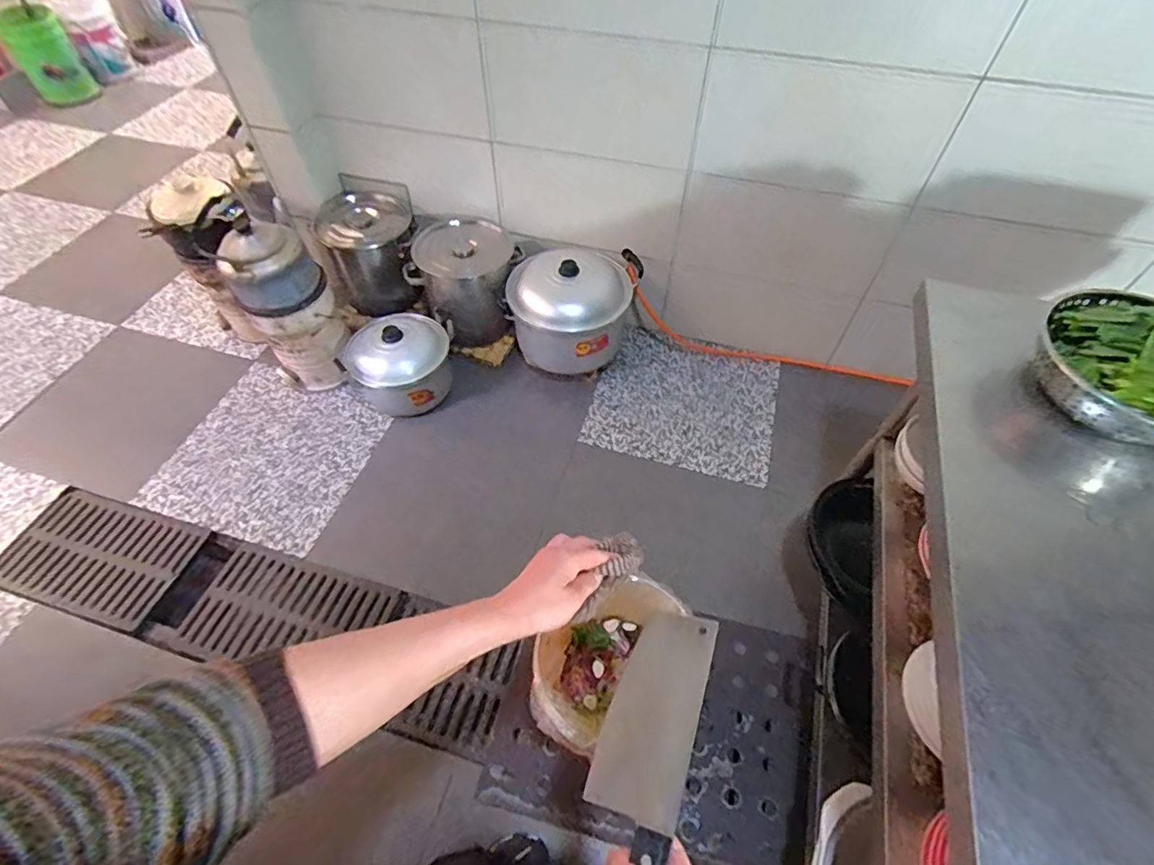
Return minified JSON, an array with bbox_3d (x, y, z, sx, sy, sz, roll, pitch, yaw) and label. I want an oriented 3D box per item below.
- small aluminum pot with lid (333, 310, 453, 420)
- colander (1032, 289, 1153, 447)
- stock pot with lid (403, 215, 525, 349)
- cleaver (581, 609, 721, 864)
[{"bbox_3d":[-0.574,-0.221,1.723,0.316,0.255,0.270,-32,60,-22],"label":"small aluminum pot with lid"},{"bbox_3d":[0.797,-0.098,0.739,0.247,0.099,0.234,0,54,0],"label":"colander"},{"bbox_3d":[-0.371,-0.504,1.813,0.350,0.302,0.342,-22,57,-15],"label":"stock pot with lid"},{"bbox_3d":[0.057,0.265,0.427,0.082,0.021,0.277,-5,34,26],"label":"cleaver"}]

